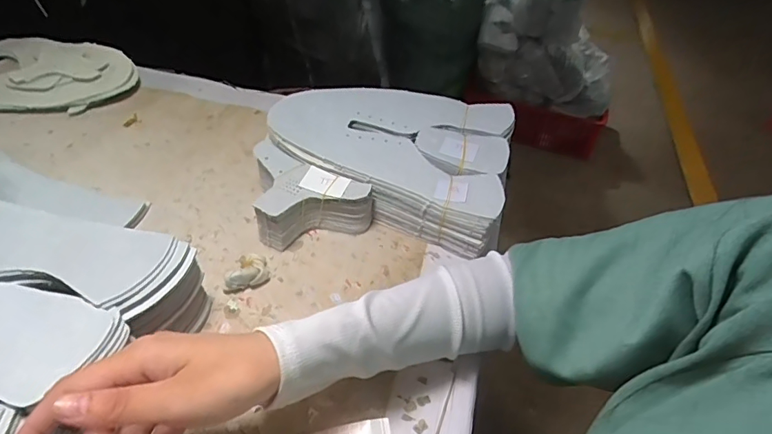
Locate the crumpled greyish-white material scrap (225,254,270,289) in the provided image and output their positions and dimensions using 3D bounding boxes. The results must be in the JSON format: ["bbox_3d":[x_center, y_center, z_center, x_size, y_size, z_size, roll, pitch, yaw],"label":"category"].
[{"bbox_3d":[-0.127,0.050,0.431,0.038,0.019,0.031,-10,47,-16],"label":"crumpled greyish-white material scrap"}]

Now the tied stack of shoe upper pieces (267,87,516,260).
[{"bbox_3d":[0.012,-0.079,0.543,0.264,0.061,0.189,21,47,15],"label":"tied stack of shoe upper pieces"}]

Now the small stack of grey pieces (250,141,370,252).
[{"bbox_3d":[-0.082,-0.030,0.490,0.109,0.053,0.111,-12,47,-17],"label":"small stack of grey pieces"}]

